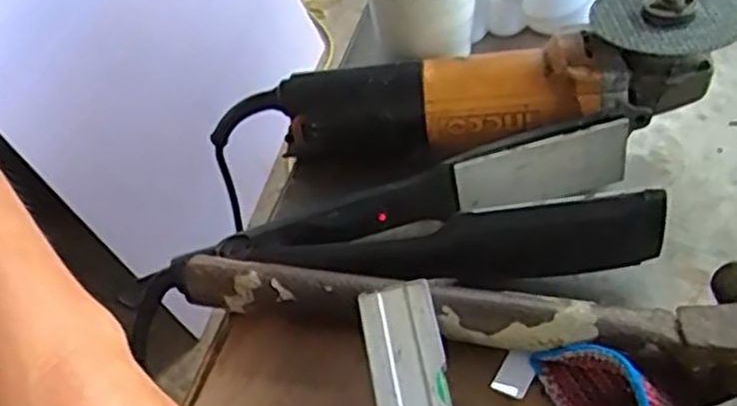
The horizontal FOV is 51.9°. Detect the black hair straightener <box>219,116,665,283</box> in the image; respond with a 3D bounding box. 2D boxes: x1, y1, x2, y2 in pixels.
[{"bbox_3d":[0.039,0.011,0.415,0.234,0.042,0.081,-12,44,-5],"label":"black hair straightener"}]

